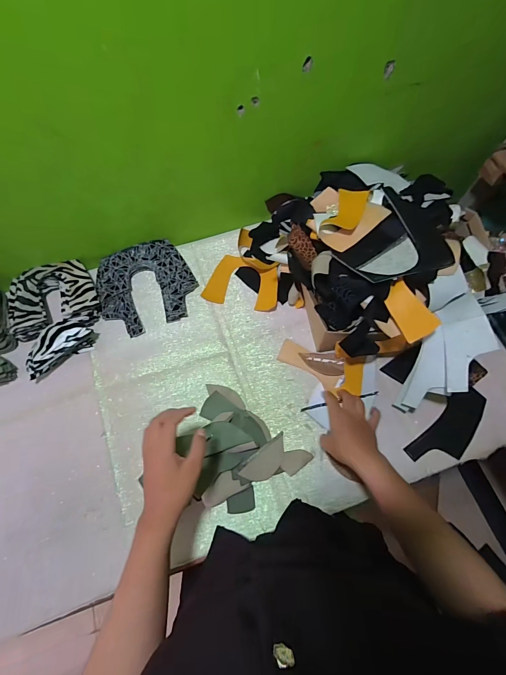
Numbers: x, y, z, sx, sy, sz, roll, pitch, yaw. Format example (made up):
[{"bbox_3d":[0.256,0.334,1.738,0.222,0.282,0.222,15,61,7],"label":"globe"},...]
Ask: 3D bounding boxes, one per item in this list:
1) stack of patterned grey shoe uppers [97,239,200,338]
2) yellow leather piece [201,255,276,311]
[{"bbox_3d":[-0.222,-0.106,0.666,0.189,0.034,0.185,-26,71,-10],"label":"stack of patterned grey shoe uppers"},{"bbox_3d":[-0.019,-0.119,0.682,0.153,0.020,0.111,12,69,4],"label":"yellow leather piece"}]

